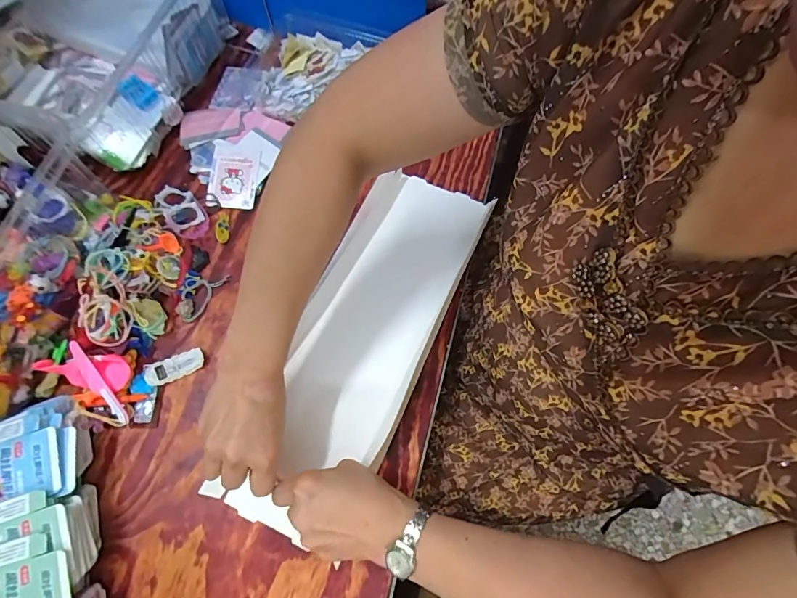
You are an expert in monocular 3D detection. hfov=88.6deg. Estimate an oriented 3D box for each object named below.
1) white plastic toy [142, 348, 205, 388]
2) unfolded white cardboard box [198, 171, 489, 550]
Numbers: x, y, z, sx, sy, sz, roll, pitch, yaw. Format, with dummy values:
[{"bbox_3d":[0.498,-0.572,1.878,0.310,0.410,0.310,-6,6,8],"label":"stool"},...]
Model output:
[{"bbox_3d":[-0.262,0.079,0.478,0.065,0.012,0.027,-24,71,-6],"label":"white plastic toy"},{"bbox_3d":[-0.036,0.041,0.482,0.152,0.034,0.444,21,71,9],"label":"unfolded white cardboard box"}]

